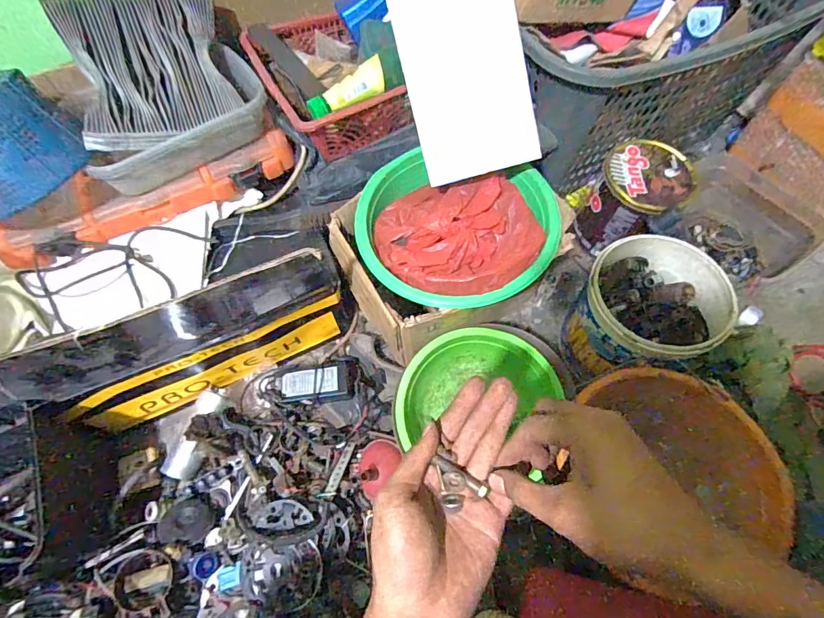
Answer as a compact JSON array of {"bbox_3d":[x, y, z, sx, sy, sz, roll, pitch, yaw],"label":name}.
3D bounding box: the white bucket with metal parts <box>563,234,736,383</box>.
[{"bbox_3d":[0.335,0.007,0.668,0.178,0.159,0.178,-1,63,2],"label":"white bucket with metal parts"}]

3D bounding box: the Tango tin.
[{"bbox_3d":[0.381,-0.185,0.789,0.139,0.139,0.153,40,71,20],"label":"Tango tin"}]

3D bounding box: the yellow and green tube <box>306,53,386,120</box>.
[{"bbox_3d":[-0.087,-0.290,0.596,0.107,0.033,0.036,-23,64,-10],"label":"yellow and green tube"}]

